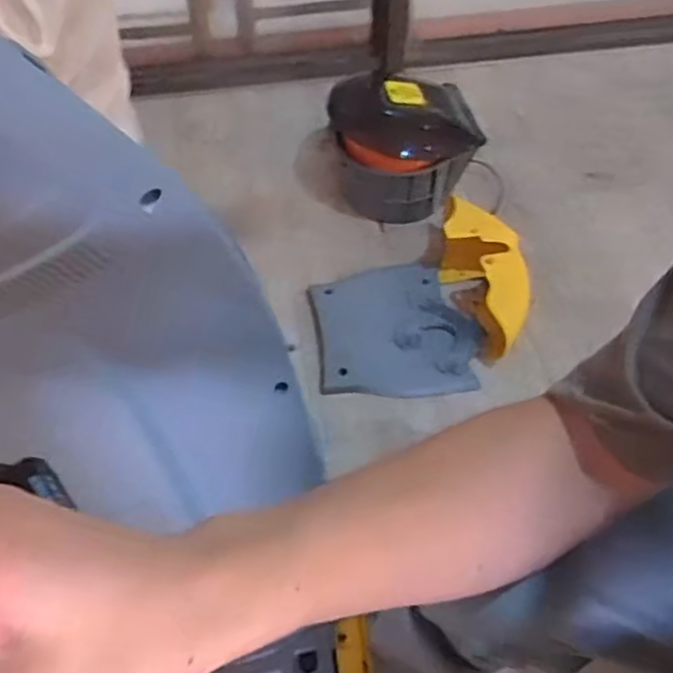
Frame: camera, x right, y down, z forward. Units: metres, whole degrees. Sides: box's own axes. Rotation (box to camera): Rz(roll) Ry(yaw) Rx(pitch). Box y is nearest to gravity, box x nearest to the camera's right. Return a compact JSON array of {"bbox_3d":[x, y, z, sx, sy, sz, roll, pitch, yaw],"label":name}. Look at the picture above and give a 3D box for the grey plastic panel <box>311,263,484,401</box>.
[{"bbox_3d":[0.107,-0.012,1.251,0.278,0.036,0.279,-6,51,-4],"label":"grey plastic panel"}]

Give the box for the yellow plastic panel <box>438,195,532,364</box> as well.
[{"bbox_3d":[0.278,-0.097,1.271,0.129,0.131,0.288,-9,51,-6],"label":"yellow plastic panel"}]

